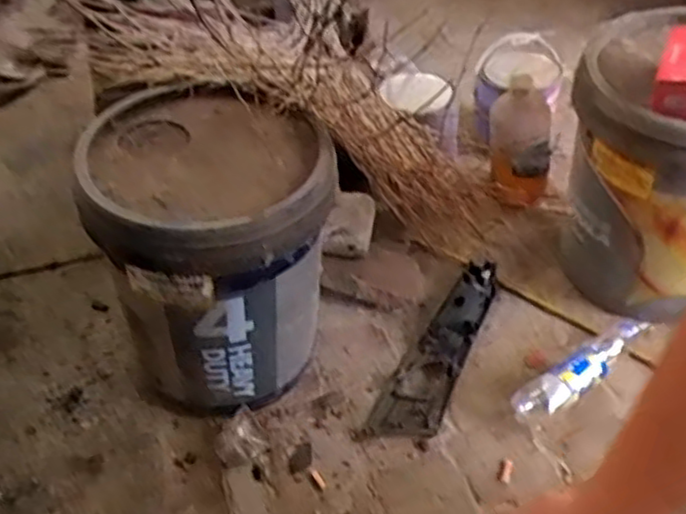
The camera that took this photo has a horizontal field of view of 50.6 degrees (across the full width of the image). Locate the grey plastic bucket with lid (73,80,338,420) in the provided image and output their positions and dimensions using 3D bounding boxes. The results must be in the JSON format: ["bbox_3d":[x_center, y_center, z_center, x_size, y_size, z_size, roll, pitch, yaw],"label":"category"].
[{"bbox_3d":[-0.161,0.000,0.942,0.266,0.384,0.257,0,45,0],"label":"grey plastic bucket with lid"}]

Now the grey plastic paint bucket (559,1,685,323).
[{"bbox_3d":[0.471,-0.149,1.061,0.286,0.382,0.306,18,48,17],"label":"grey plastic paint bucket"}]

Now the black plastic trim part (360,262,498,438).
[{"bbox_3d":[0.147,0.138,1.069,0.085,0.025,0.335,26,61,19],"label":"black plastic trim part"}]

